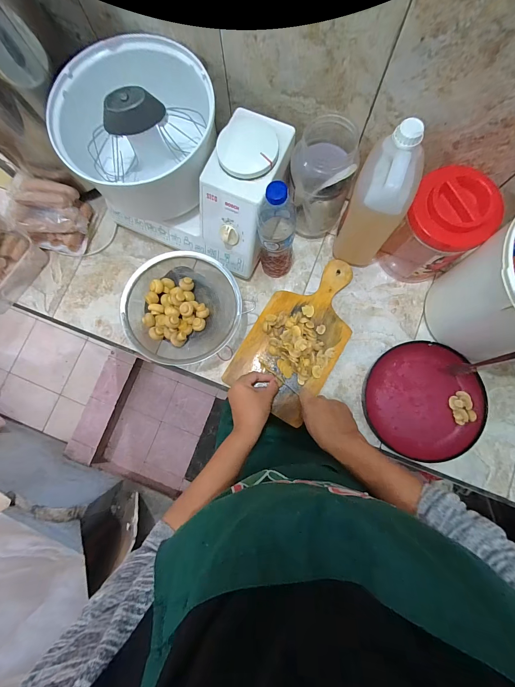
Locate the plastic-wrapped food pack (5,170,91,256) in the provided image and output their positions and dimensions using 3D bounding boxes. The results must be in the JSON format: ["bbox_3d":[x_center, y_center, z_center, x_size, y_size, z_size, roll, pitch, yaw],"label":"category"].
[{"bbox_3d":[-0.453,-0.278,0.623,0.144,0.094,0.118,12,82,4],"label":"plastic-wrapped food pack"}]

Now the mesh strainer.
[{"bbox_3d":[-0.137,-0.061,0.571,0.212,0.108,0.190,-15,81,0],"label":"mesh strainer"}]

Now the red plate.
[{"bbox_3d":[0.325,0.114,0.561,0.210,0.031,0.224,0,82,2],"label":"red plate"}]

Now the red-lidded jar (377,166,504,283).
[{"bbox_3d":[0.326,-0.203,0.532,0.139,0.185,0.112,36,84,6],"label":"red-lidded jar"}]

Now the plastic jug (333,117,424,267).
[{"bbox_3d":[0.210,-0.245,0.518,0.084,0.236,0.125,20,83,5],"label":"plastic jug"}]

